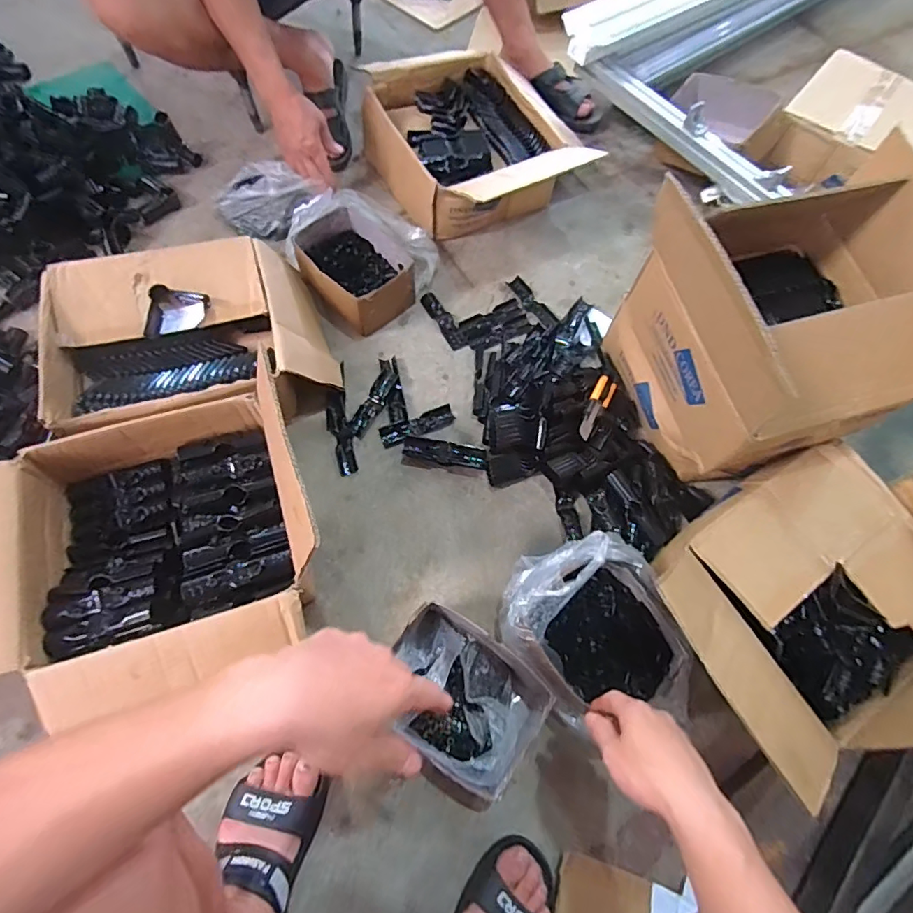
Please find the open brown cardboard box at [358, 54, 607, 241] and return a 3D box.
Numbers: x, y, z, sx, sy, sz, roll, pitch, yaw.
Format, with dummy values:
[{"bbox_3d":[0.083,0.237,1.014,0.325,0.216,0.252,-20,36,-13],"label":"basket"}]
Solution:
[{"bbox_3d":[0.021,-0.630,1.048,0.389,0.161,0.463,-23,69,-12],"label":"open brown cardboard box"}]

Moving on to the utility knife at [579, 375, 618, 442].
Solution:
[{"bbox_3d":[0.231,-0.081,0.856,0.034,0.010,0.149,27,55,9],"label":"utility knife"}]

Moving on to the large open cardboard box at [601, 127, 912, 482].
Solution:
[{"bbox_3d":[0.435,-0.175,0.758,0.326,0.372,0.334,-14,69,-10],"label":"large open cardboard box"}]

